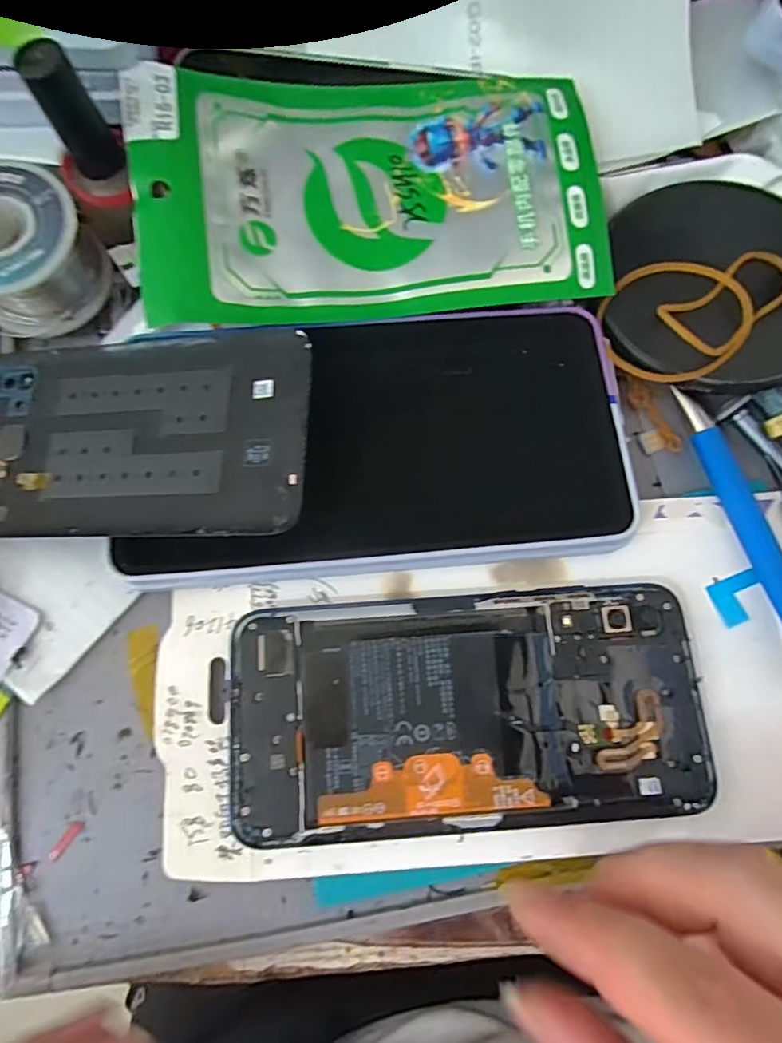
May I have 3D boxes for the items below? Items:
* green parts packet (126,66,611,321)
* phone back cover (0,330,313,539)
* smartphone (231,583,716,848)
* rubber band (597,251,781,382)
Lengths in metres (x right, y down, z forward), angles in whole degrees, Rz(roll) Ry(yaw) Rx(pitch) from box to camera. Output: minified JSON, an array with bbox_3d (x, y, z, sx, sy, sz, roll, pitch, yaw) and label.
[{"bbox_3d":[-0.006,-0.128,0.209,0.173,0.030,0.094,-8,76,-3],"label":"green parts packet"},{"bbox_3d":[-0.104,-0.030,0.195,0.154,0.004,0.072,-1,76,11],"label":"phone back cover"},{"bbox_3d":[0.026,0.063,0.185,0.154,0.010,0.073,-4,76,-2],"label":"smartphone"},{"bbox_3d":[0.120,-0.081,0.210,0.073,0.006,0.049,-5,76,-3],"label":"rubber band"}]

